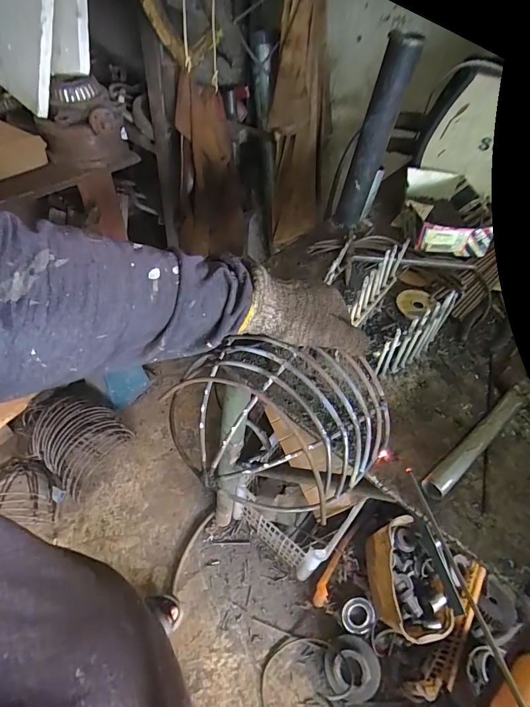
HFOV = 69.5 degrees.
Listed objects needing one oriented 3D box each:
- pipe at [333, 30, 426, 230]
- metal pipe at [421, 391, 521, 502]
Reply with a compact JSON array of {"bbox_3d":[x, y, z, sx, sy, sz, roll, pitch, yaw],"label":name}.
[{"bbox_3d":[0.177,-0.351,0.637,0.057,0.282,0.048,8,50,1],"label":"pipe"},{"bbox_3d":[0.254,0.099,0.448,0.205,0.018,0.024,-30,59,-27],"label":"metal pipe"}]

